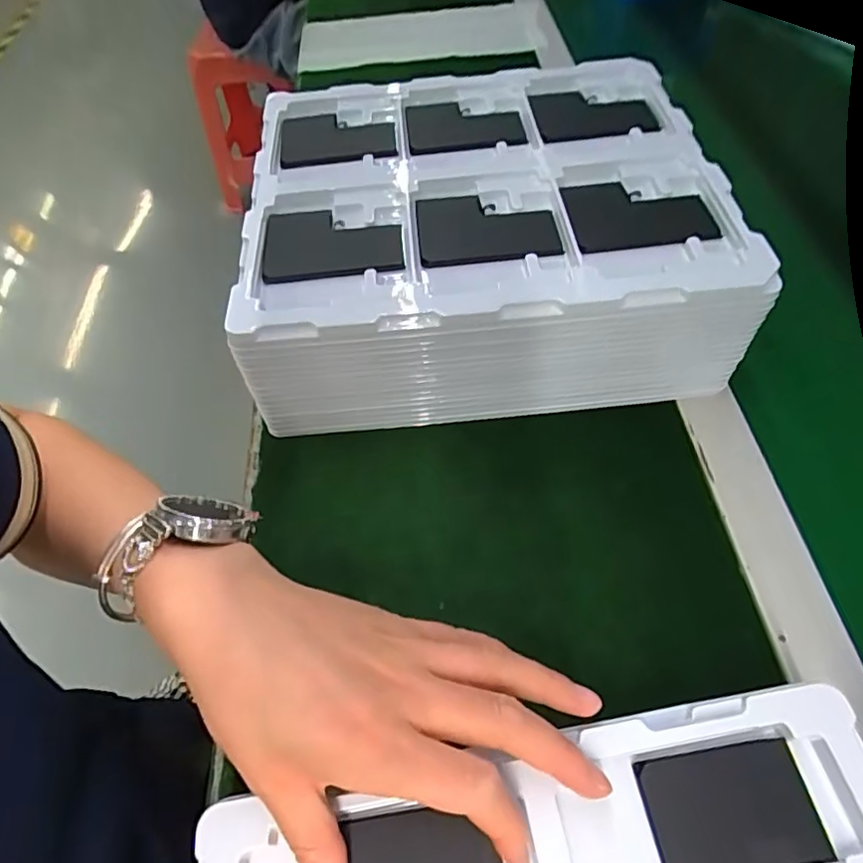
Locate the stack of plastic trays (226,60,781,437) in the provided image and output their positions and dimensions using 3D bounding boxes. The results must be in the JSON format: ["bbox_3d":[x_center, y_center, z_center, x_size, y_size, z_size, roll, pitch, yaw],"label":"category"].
[{"bbox_3d":[0.032,-0.154,0.436,0.308,0.096,0.278,-5,56,1],"label":"stack of plastic trays"}]

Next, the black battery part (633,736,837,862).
[{"bbox_3d":[0.126,0.175,0.222,0.064,0.006,0.089,-9,56,-1],"label":"black battery part"}]

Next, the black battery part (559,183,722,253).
[{"bbox_3d":[0.134,-0.143,0.373,0.086,0.006,0.066,-3,56,2],"label":"black battery part"}]

